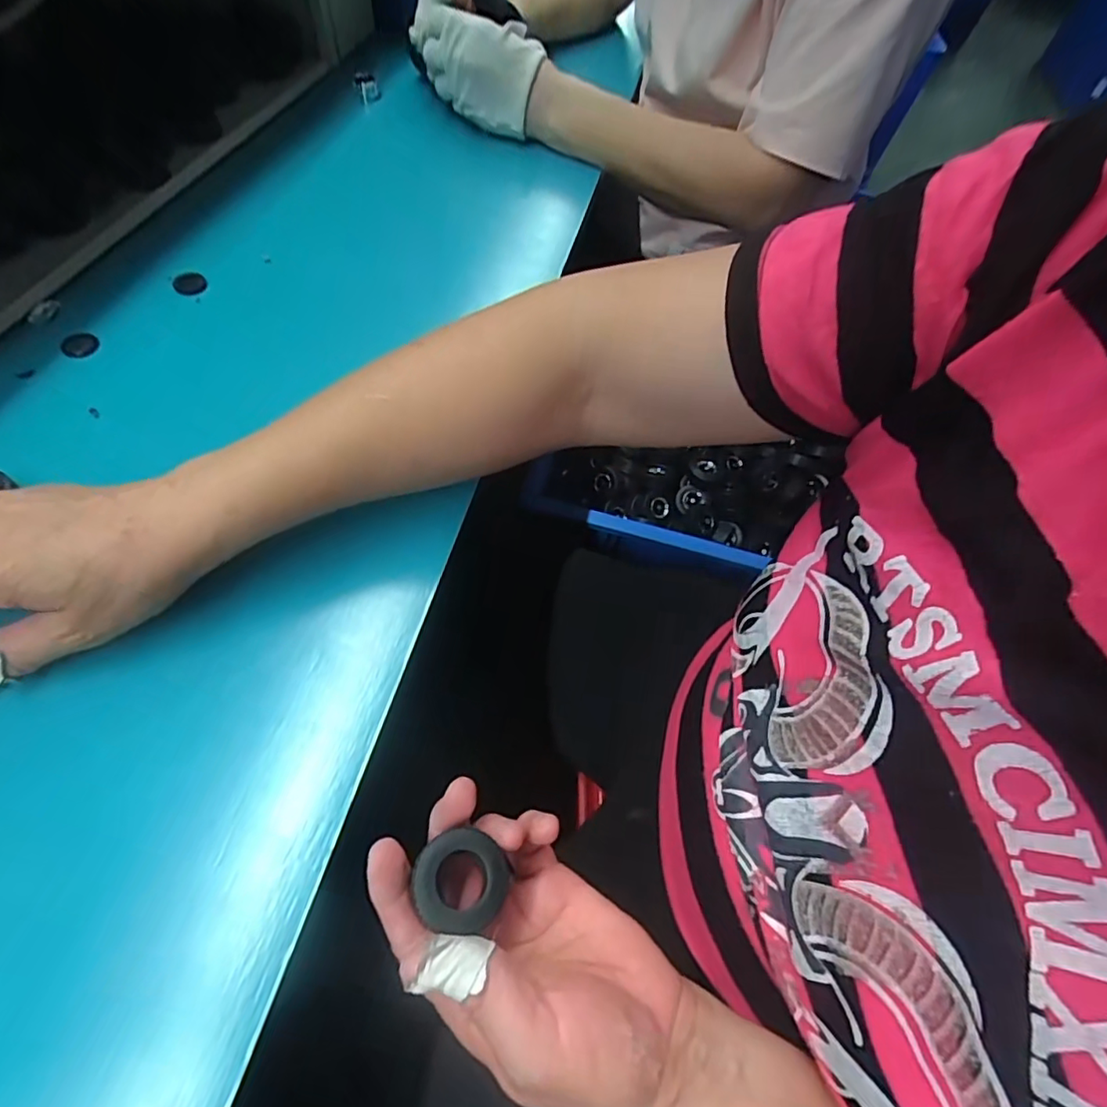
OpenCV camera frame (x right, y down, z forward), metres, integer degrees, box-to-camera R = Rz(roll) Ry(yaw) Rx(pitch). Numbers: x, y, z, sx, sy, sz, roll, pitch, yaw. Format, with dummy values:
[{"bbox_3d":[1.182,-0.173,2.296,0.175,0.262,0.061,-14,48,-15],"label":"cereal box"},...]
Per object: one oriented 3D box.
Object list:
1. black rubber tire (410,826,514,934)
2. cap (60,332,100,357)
[{"bbox_3d":[-0.037,0.128,0.228,0.036,0.012,0.031,5,59,1],"label":"black rubber tire"},{"bbox_3d":[-0.316,-0.139,0.384,0.022,0.004,0.020,4,60,-6],"label":"cap"}]

